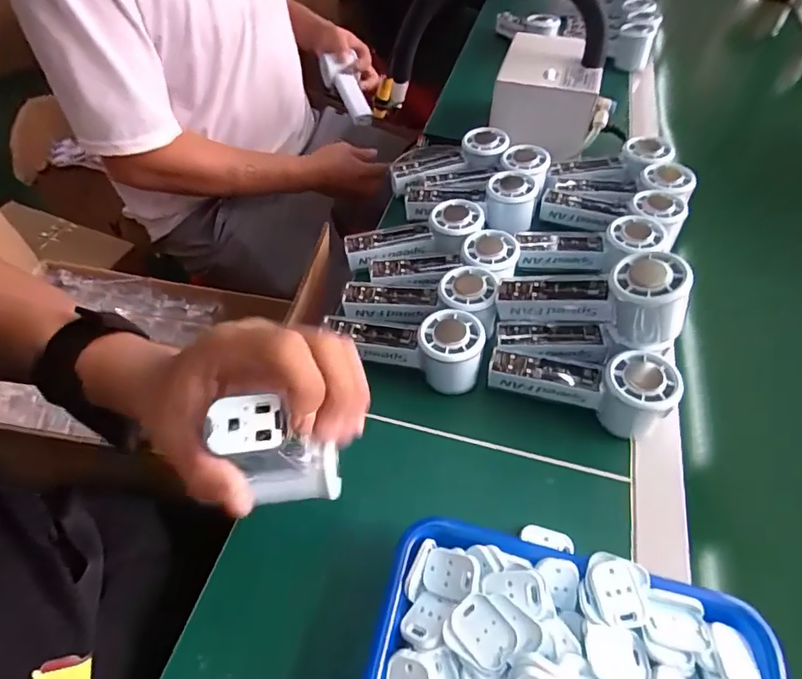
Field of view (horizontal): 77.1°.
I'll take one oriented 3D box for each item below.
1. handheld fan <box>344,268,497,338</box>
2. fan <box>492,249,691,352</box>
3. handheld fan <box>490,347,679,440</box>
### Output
[{"bbox_3d":[0.020,-0.033,0.500,0.153,0.051,0.065,-2,51,16],"label":"handheld fan"},{"bbox_3d":[0.162,-0.031,0.436,0.151,0.071,0.049,2,49,29],"label":"fan"},{"bbox_3d":[0.154,0.033,0.438,0.144,0.057,0.052,21,55,14],"label":"handheld fan"}]

